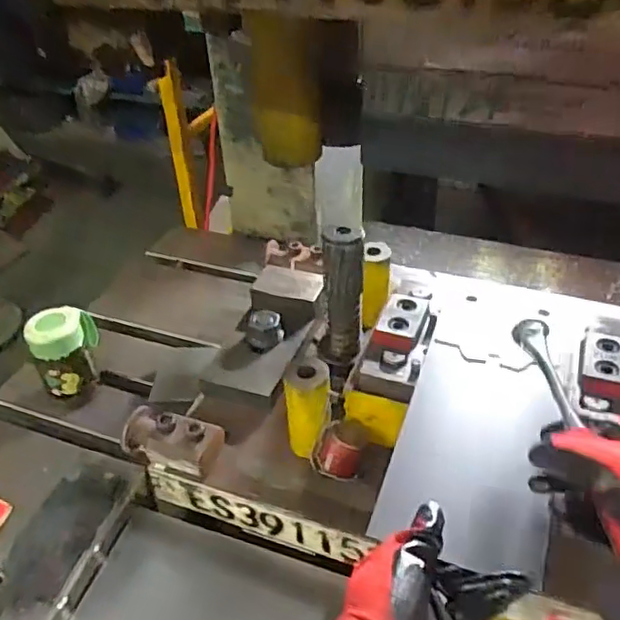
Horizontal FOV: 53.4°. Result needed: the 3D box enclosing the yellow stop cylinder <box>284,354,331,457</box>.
[{"bbox_3d":[-0.001,0.088,0.554,0.039,0.086,0.040,0,37,3],"label":"yellow stop cylinder"}]

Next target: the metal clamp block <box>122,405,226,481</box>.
[{"bbox_3d":[-0.130,0.119,0.573,0.092,0.044,0.046,13,40,19],"label":"metal clamp block"}]

